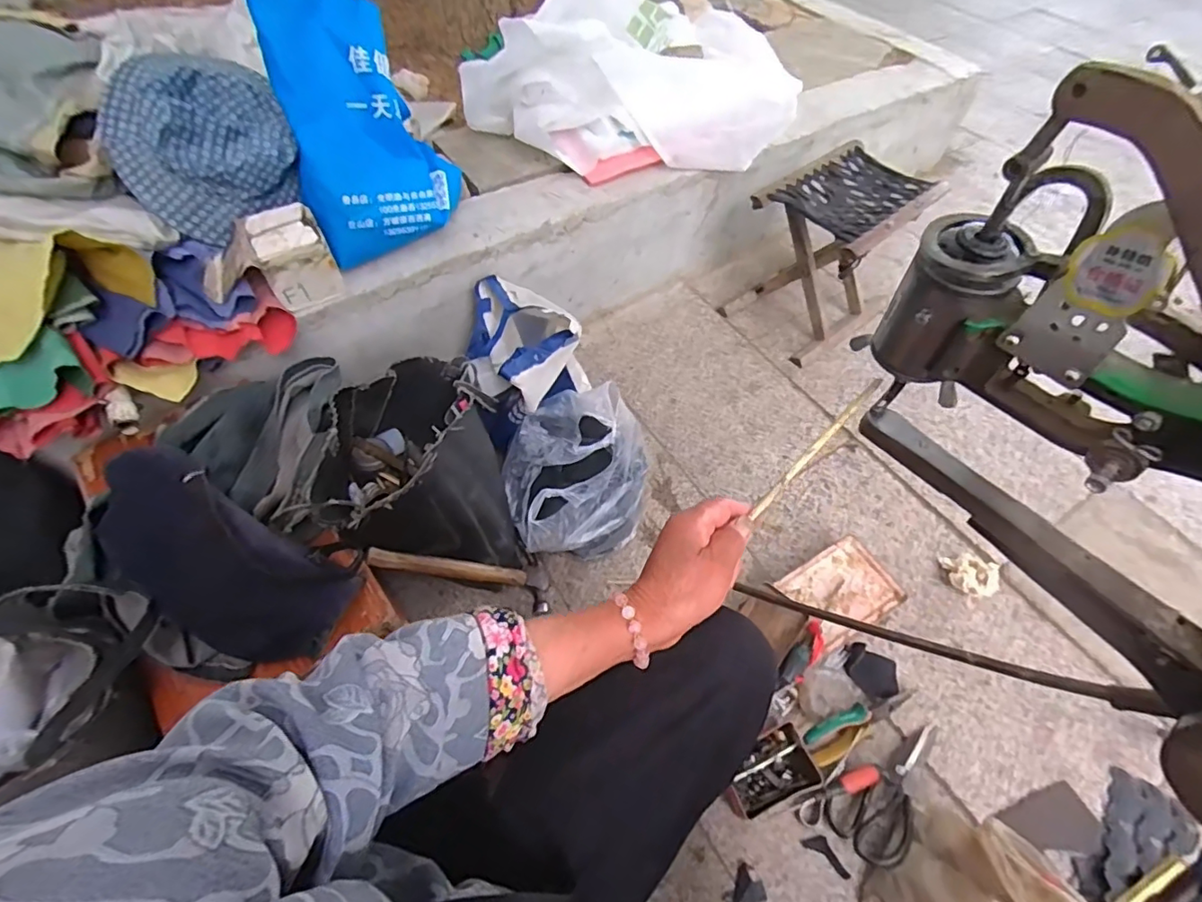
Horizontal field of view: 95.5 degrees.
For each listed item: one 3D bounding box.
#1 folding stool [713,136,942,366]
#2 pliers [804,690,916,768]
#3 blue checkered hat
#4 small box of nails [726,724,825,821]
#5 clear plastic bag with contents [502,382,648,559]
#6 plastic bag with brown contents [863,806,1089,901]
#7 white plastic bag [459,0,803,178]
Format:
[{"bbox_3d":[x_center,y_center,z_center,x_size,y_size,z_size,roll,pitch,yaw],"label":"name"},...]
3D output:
[{"bbox_3d":[0.435,-0.378,1.074,0.275,0.273,0.221,-34,62,-20],"label":"folding stool"},{"bbox_3d":[0.357,0.363,0.738,0.176,0.034,0.044,-22,59,-13],"label":"pliers"},{"bbox_3d":[-0.568,-0.439,0.798,0.237,0.191,0.131,-25,60,-15],"label":"blue checkered hat"},{"bbox_3d":[0.217,0.421,0.712,0.115,0.040,0.077,-23,59,-14],"label":"small box of nails"},{"bbox_3d":[-0.044,0.025,0.858,0.226,0.152,0.230,1,57,1],"label":"clear plastic bag with contents"},{"bbox_3d":[0.399,0.491,0.591,0.144,0.134,0.122,-38,64,-22],"label":"plastic bag with brown contents"},{"bbox_3d":[0.048,-0.695,1.023,0.599,0.214,0.327,-10,57,-6],"label":"white plastic bag"}]

